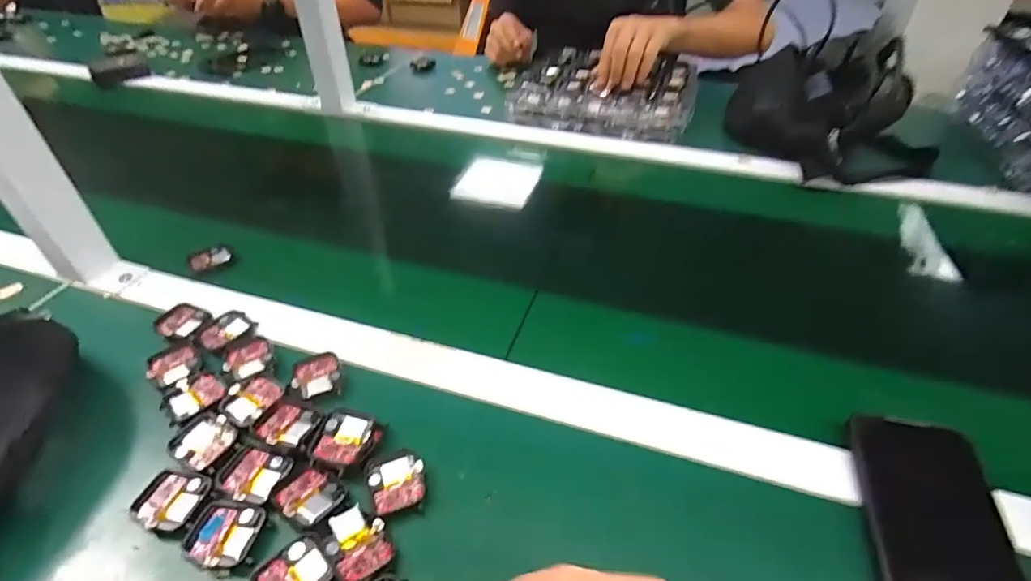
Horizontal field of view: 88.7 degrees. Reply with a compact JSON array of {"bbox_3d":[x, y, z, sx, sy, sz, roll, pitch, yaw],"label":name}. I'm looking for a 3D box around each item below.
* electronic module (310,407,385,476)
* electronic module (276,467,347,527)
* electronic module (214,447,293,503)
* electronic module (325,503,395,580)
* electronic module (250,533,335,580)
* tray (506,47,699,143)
[{"bbox_3d":[-0.119,0.106,0.371,0.041,0.011,0.043,8,42,11],"label":"electronic module"},{"bbox_3d":[-0.136,0.134,0.349,0.037,0.009,0.035,22,46,25],"label":"electronic module"},{"bbox_3d":[-0.178,0.126,0.359,0.043,0.006,0.035,10,42,13],"label":"electronic module"},{"bbox_3d":[-0.097,0.153,0.324,0.034,0.008,0.044,-23,45,-23],"label":"electronic module"},{"bbox_3d":[-0.132,0.167,0.311,0.036,0.009,0.042,28,49,30],"label":"electronic module"},{"bbox_3d":[0.149,-0.319,0.850,0.267,0.051,0.257,11,42,14],"label":"tray"}]

